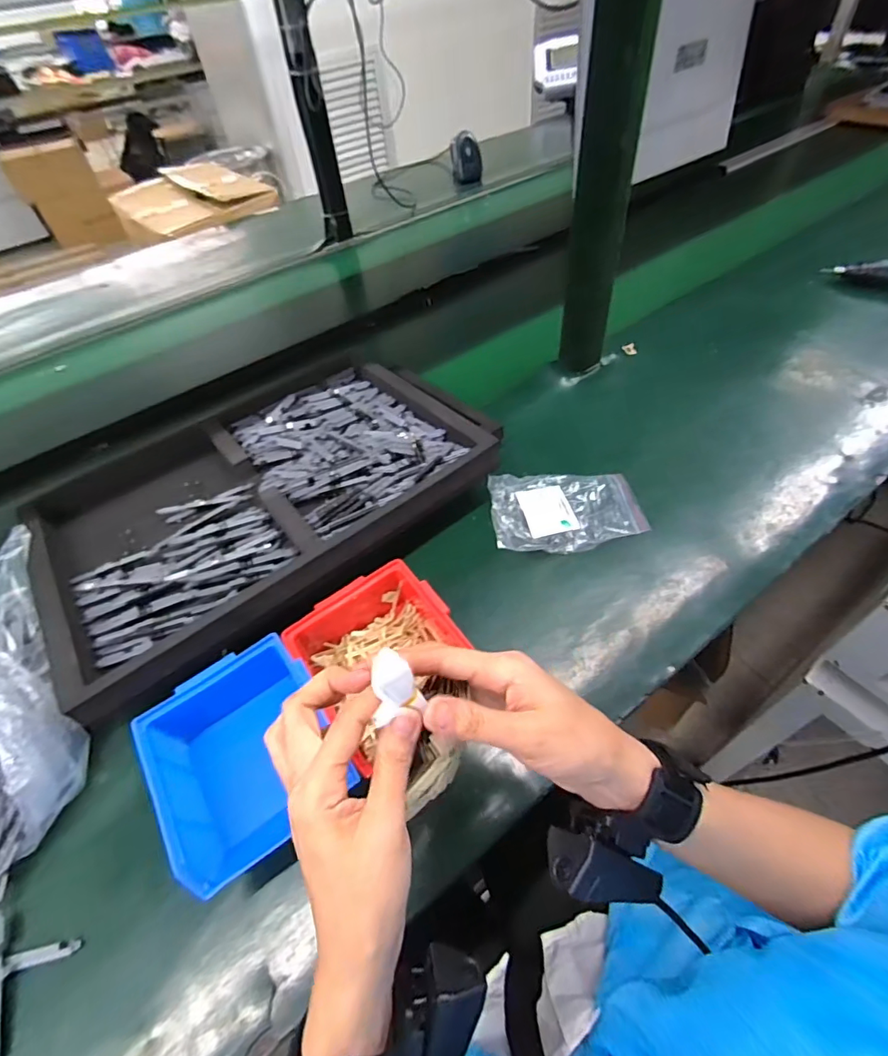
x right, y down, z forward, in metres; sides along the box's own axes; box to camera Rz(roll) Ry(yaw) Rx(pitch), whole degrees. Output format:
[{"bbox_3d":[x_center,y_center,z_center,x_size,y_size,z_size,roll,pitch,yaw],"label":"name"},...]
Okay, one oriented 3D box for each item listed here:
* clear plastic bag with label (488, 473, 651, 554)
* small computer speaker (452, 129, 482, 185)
[{"bbox_3d":[0.127,-0.021,0.529,0.150,0.030,0.103,-7,51,1],"label":"clear plastic bag with label"},{"bbox_3d":[0.057,-0.942,1.256,0.074,0.097,0.066,-3,51,3],"label":"small computer speaker"}]

